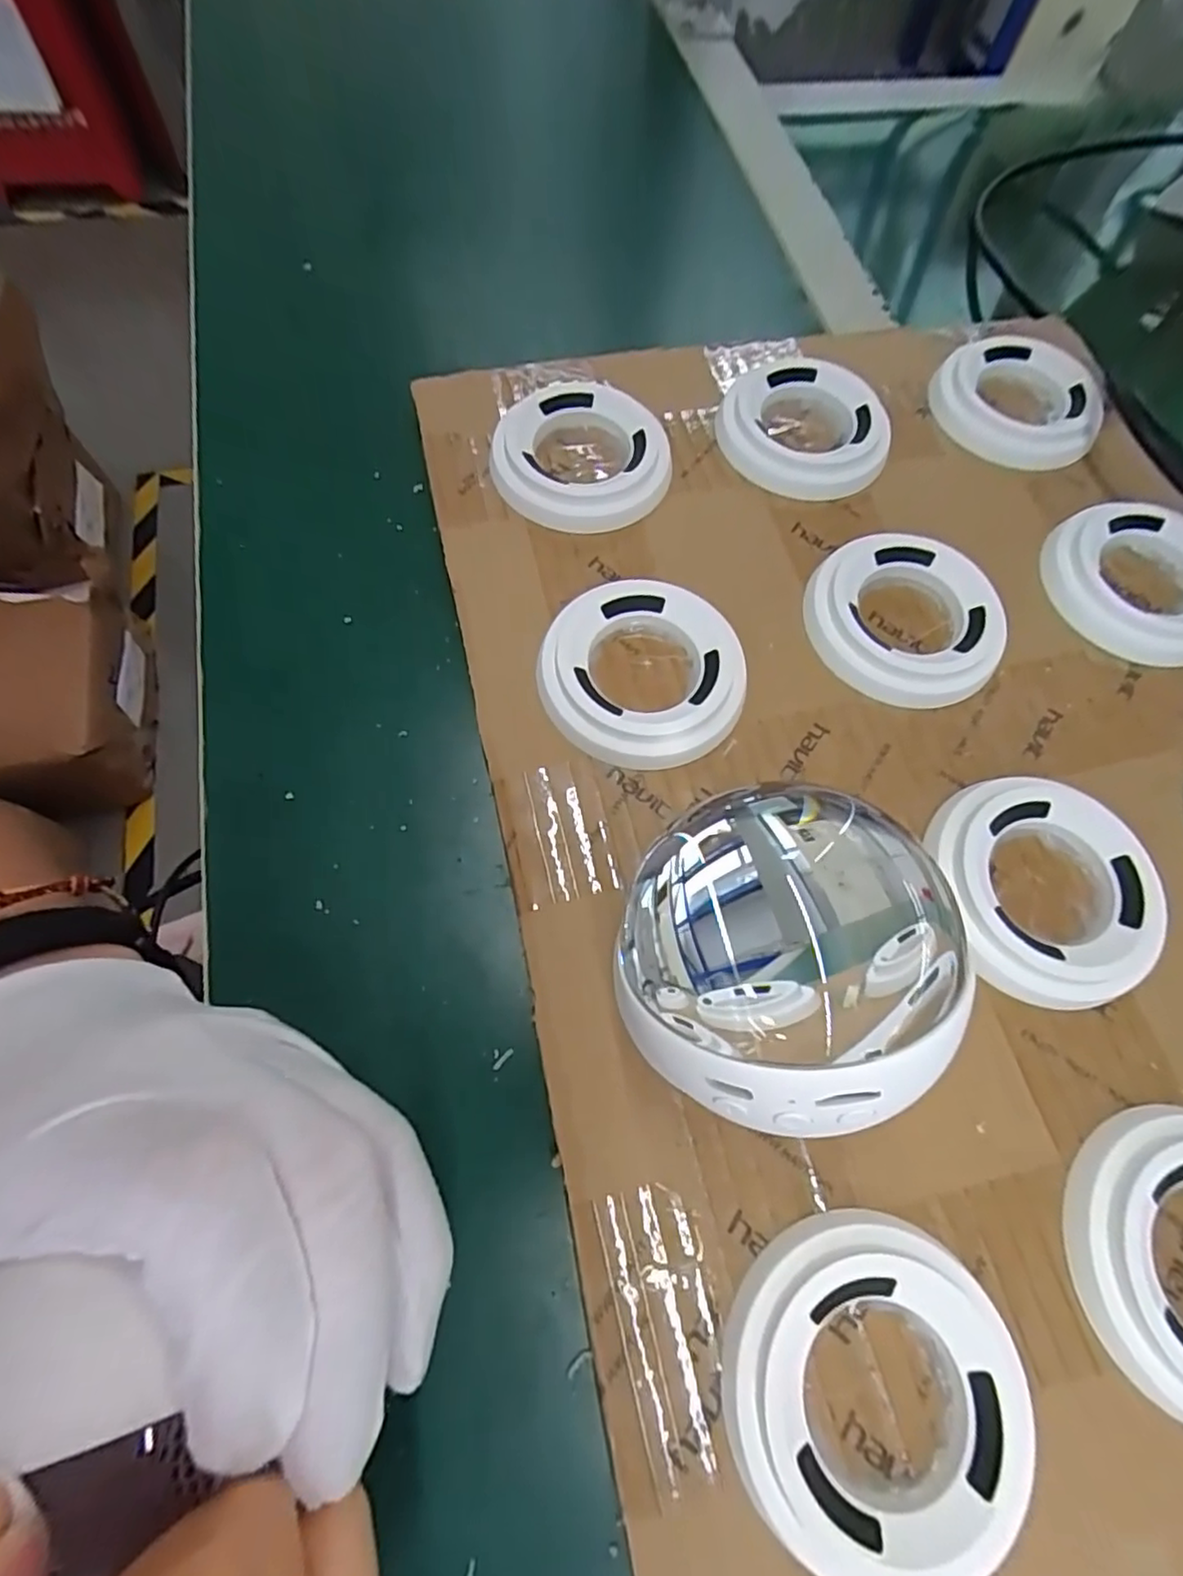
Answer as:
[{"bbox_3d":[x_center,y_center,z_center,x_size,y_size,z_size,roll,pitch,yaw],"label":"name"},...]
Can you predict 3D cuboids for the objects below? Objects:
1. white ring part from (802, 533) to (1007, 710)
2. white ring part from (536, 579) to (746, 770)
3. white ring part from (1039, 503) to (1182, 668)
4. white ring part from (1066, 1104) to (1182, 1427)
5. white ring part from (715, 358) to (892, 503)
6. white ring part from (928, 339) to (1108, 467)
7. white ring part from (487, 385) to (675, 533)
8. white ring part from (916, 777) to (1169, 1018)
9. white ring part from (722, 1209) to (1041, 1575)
[{"bbox_3d":[0.116,-0.063,0.242,0.069,0.013,0.065,12,69,3],"label":"white ring part"},{"bbox_3d":[0.017,-0.040,0.227,0.068,0.013,0.068,1,69,-1],"label":"white ring part"},{"bbox_3d":[0.215,-0.082,0.254,0.070,0.012,0.070,1,69,-1],"label":"white ring part"},{"bbox_3d":[0.160,0.123,0.170,0.067,0.011,0.068,1,69,-1],"label":"white ring part"},{"bbox_3d":[0.092,-0.152,0.276,0.067,0.014,0.067,-15,70,-7],"label":"white ring part"},{"bbox_3d":[0.193,-0.173,0.292,0.070,0.012,0.070,1,69,-1],"label":"white ring part"},{"bbox_3d":[-0.006,-0.133,0.260,0.068,0.014,0.066,1,69,-1],"label":"white ring part"},{"bbox_3d":[0.144,0.031,0.206,0.069,0.012,0.070,-12,70,-6],"label":"white ring part"},{"bbox_3d":[0.067,0.145,0.156,0.069,0.012,0.069,1,69,-1],"label":"white ring part"}]

